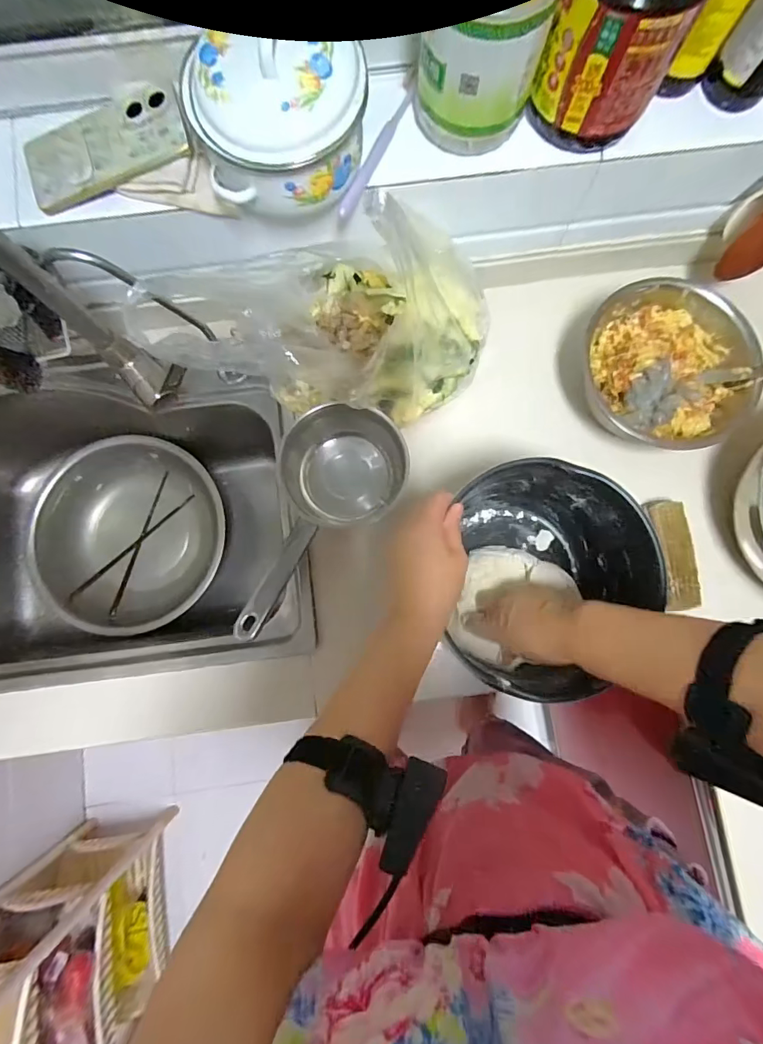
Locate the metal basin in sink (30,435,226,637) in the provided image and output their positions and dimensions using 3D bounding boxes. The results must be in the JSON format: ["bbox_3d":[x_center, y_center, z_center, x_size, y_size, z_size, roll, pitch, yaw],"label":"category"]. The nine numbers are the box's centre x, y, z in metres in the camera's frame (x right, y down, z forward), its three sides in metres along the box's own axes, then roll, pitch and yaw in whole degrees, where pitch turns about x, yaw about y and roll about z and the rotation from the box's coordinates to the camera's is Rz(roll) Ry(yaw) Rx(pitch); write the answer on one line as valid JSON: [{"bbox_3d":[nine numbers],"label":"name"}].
[{"bbox_3d":[-0.403,0.021,0.751,0.288,0.092,0.285,0,83,1],"label":"metal basin in sink"}]

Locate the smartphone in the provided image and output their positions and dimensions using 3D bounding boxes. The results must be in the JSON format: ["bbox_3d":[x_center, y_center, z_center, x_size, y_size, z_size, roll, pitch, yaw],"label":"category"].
[{"bbox_3d":[-0.277,-0.374,0.446,0.166,0.014,0.084,-21,84,6],"label":"smartphone"}]

